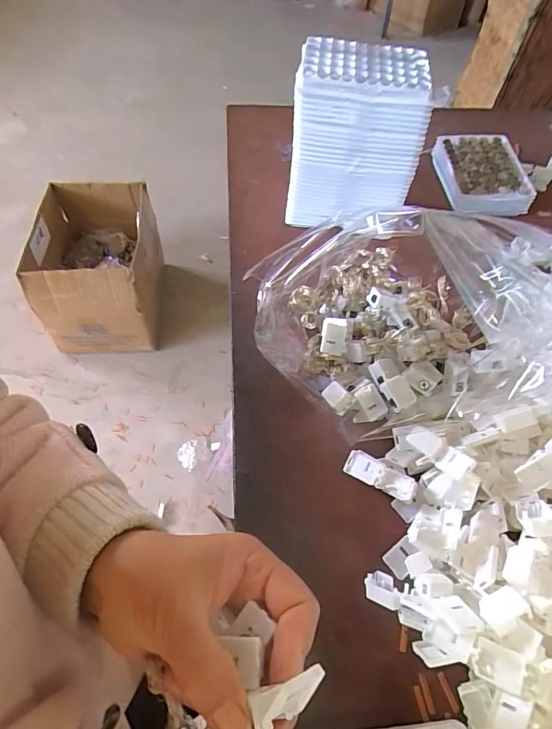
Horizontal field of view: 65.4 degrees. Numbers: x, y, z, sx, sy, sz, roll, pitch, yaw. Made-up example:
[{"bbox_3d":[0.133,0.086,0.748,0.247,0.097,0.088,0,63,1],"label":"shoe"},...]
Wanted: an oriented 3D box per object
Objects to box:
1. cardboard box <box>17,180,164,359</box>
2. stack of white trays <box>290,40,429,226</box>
[{"bbox_3d":[-0.505,-0.265,1.239,0.324,0.307,0.391,-3,57,-5],"label":"cardboard box"},{"bbox_3d":[0.084,-0.240,0.474,0.130,0.169,0.086,6,56,3],"label":"stack of white trays"}]

